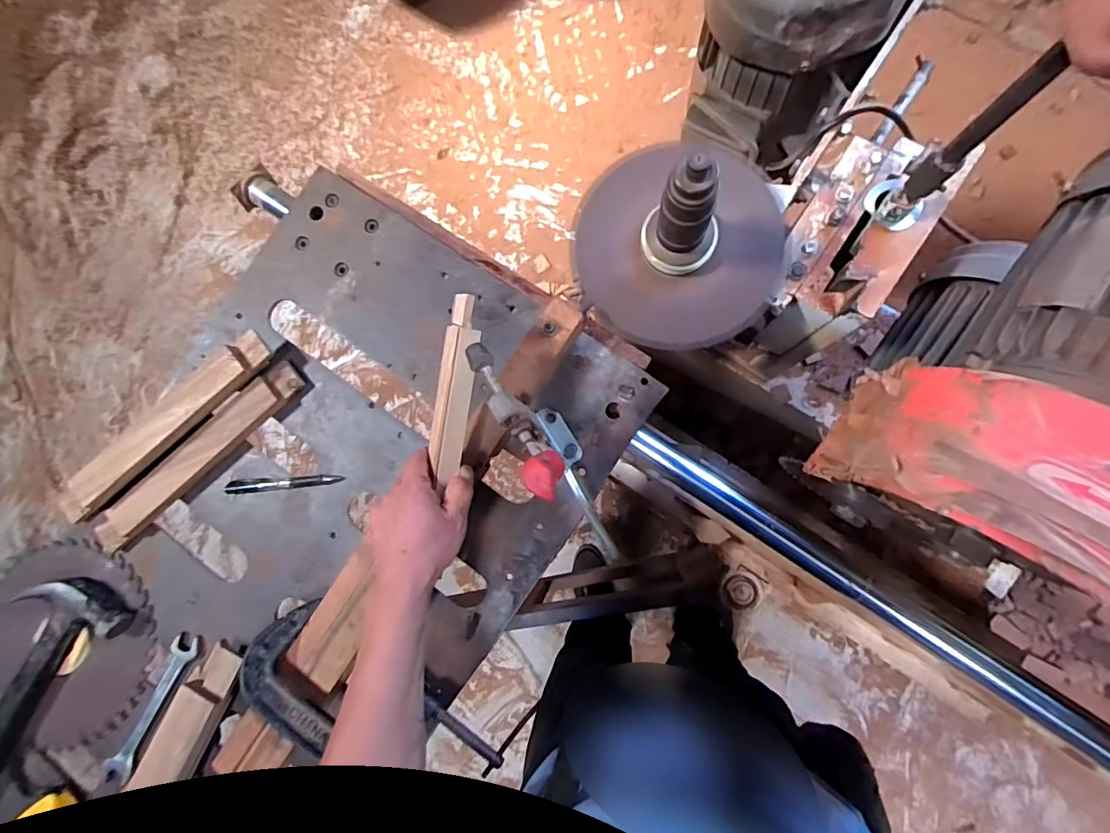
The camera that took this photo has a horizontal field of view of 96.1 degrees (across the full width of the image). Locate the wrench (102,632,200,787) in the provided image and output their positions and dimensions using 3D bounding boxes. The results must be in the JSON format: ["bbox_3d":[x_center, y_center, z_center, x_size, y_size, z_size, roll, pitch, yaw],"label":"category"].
[{"bbox_3d":[-0.460,0.332,0.569,0.029,0.009,0.179,29,90,8],"label":"wrench"}]

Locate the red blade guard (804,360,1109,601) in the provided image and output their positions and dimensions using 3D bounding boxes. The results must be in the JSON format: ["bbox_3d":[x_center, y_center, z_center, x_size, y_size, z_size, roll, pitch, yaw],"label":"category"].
[{"bbox_3d":[0.306,0.045,0.321,0.241,0.075,0.105,33,90,37],"label":"red blade guard"}]

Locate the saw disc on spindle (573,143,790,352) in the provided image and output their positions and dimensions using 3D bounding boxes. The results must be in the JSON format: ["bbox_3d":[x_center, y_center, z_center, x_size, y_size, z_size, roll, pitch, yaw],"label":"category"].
[{"bbox_3d":[0.132,-0.188,0.505,0.230,0.162,0.190,5,86,7],"label":"saw disc on spindle"}]

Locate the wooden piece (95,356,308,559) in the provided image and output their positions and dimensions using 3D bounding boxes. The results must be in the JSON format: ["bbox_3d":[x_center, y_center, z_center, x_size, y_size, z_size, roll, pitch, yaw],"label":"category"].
[{"bbox_3d":[-0.420,0.046,0.588,0.294,0.024,0.046,-41,82,2],"label":"wooden piece"}]

